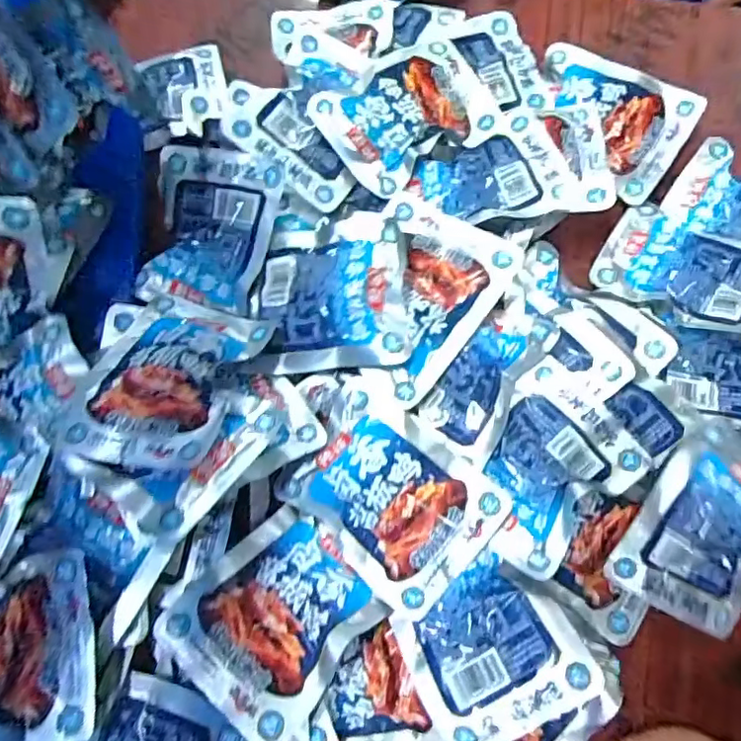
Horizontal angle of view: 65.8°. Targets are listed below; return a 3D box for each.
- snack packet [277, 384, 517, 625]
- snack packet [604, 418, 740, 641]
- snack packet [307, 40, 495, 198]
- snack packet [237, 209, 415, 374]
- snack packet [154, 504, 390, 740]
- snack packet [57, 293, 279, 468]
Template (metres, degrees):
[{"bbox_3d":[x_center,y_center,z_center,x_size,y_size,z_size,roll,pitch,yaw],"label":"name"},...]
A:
[{"bbox_3d":[0.012,0.081,0.366,0.121,0.030,0.097,41,81,9],"label":"snack packet"},{"bbox_3d":[0.227,0.105,0.382,0.093,0.028,0.130,35,80,8],"label":"snack packet"},{"bbox_3d":[0.027,-0.191,0.427,0.118,0.022,0.087,-33,79,-6],"label":"snack packet"},{"bbox_3d":[-0.030,-0.051,0.374,0.104,0.030,0.100,-5,77,0],"label":"snack packet"},{"bbox_3d":[-0.054,0.143,0.341,0.099,0.012,0.113,38,57,18],"label":"snack packet"},{"bbox_3d":[-0.125,0.001,0.354,0.093,0.016,0.123,10,53,13],"label":"snack packet"}]

